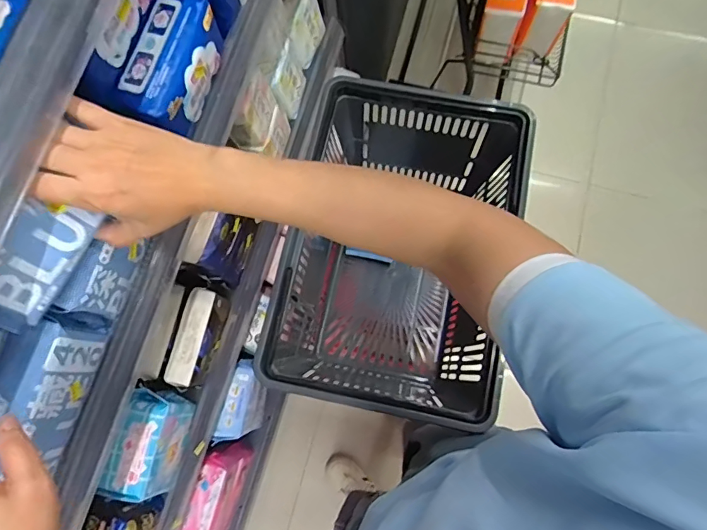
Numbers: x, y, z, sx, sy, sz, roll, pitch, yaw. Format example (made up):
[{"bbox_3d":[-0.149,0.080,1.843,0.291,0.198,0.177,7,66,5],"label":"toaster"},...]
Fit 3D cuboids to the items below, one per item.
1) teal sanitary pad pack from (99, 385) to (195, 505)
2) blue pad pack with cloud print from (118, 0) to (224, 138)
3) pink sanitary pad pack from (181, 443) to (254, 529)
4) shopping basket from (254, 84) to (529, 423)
[{"bbox_3d":[-0.305,0.266,0.692,0.068,0.094,0.144,10,77,3],"label":"teal sanitary pad pack"},{"bbox_3d":[-0.186,-0.201,0.480,0.050,0.070,0.141,17,77,5],"label":"blue pad pack with cloud print"},{"bbox_3d":[-0.282,0.482,0.945,0.060,0.164,0.204,17,77,5],"label":"pink sanitary pad pack"},{"bbox_3d":[0.063,-0.006,0.754,0.301,0.303,0.462,12,77,4],"label":"shopping basket"}]

